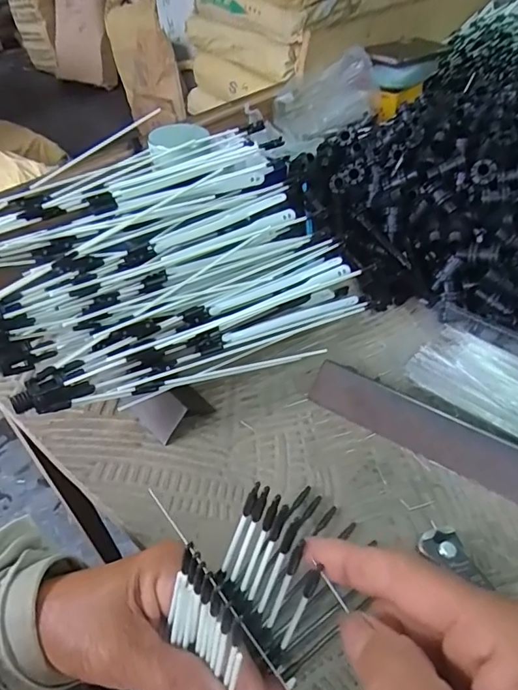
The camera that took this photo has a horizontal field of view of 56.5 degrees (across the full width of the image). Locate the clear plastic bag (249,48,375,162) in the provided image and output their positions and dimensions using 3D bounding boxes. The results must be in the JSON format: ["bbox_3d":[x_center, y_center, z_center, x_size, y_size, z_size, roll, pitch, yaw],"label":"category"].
[{"bbox_3d":[0.079,-0.331,0.654,0.079,0.064,0.216,29,53,27],"label":"clear plastic bag"}]

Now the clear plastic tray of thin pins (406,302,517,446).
[{"bbox_3d":[0.198,0.025,0.401,0.132,0.022,0.100,33,54,29],"label":"clear plastic tray of thin pins"}]

